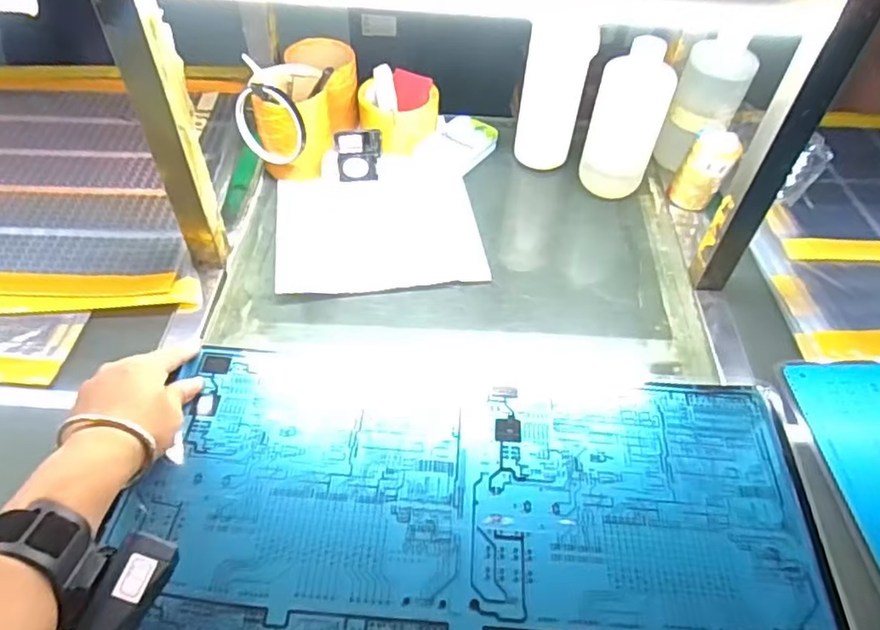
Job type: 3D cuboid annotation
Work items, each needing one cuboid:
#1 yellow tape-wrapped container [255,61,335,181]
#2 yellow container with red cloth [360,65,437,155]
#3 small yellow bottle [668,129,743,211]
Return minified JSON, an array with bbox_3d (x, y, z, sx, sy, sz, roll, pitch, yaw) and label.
[{"bbox_3d":[-0.157,-0.216,0.684,0.072,0.107,0.092,12,50,7],"label":"yellow tape-wrapped container"},{"bbox_3d":[-0.051,-0.242,0.732,0.097,0.068,0.086,7,50,2],"label":"yellow container with red cloth"},{"bbox_3d":[0.298,-0.164,0.681,0.052,0.085,0.048,25,53,17],"label":"small yellow bottle"}]

